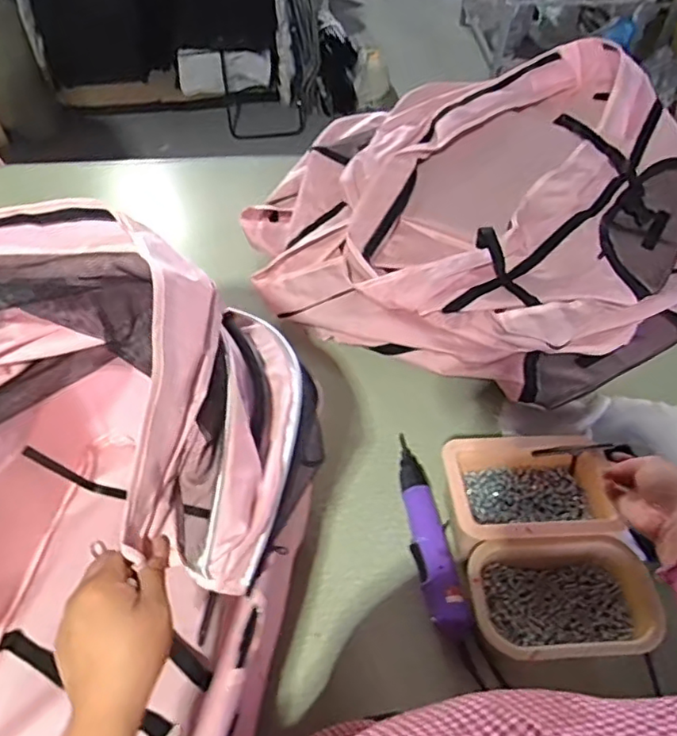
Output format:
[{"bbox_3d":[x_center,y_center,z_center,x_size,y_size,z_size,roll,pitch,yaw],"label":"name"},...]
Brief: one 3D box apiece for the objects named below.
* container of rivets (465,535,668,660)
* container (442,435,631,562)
[{"bbox_3d":[0.254,0.267,0.696,0.209,0.066,0.124,-1,51,-5],"label":"container of rivets"},{"bbox_3d":[0.236,0.157,0.763,0.198,0.072,0.131,-1,51,-5],"label":"container"}]

